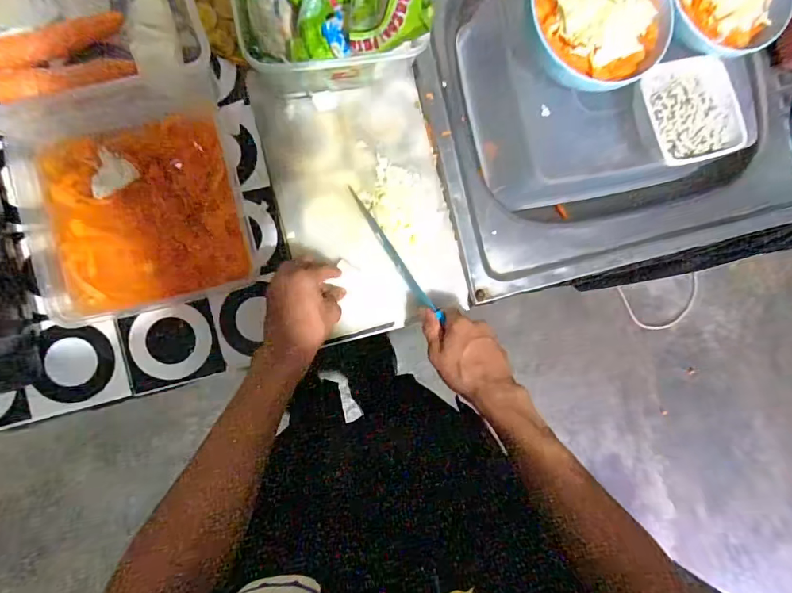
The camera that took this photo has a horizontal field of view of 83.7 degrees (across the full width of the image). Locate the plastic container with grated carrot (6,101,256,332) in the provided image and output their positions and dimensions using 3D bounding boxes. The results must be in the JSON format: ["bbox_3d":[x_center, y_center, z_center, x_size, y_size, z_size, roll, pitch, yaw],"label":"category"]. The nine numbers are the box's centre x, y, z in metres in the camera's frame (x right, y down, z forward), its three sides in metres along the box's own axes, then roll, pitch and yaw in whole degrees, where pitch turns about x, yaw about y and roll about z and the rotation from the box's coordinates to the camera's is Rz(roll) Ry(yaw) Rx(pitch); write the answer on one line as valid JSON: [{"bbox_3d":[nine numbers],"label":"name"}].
[{"bbox_3d":[-0.264,-0.086,0.465,0.196,0.057,0.187,-16,91,-10],"label":"plastic container with grated carrot"}]

